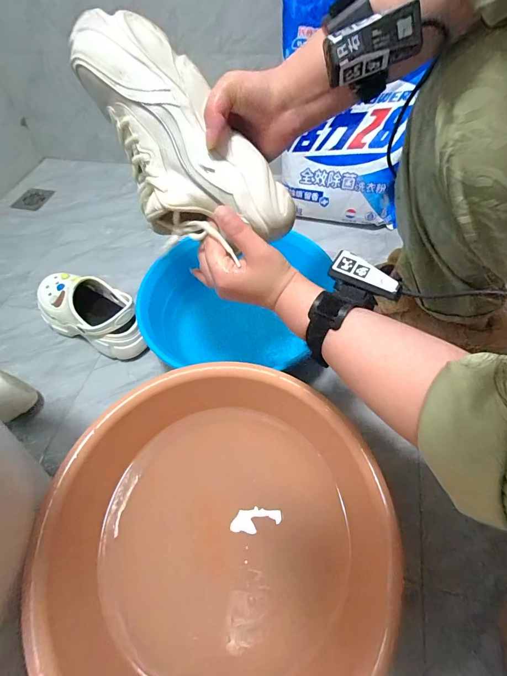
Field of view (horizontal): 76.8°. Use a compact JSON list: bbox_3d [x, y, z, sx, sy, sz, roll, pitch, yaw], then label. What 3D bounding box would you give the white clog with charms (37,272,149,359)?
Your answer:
[{"bbox_3d":[-0.325,-0.051,0.646,0.260,0.107,0.110,23,61,18],"label":"white clog with charms"}]

